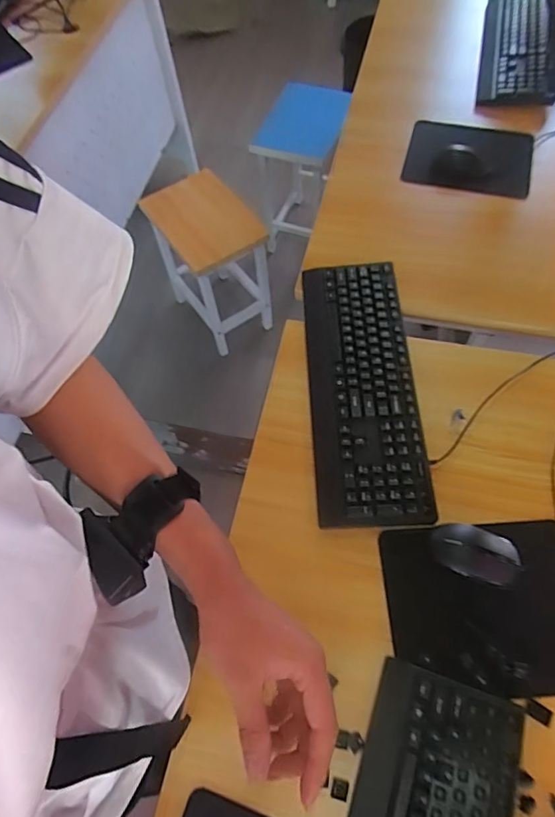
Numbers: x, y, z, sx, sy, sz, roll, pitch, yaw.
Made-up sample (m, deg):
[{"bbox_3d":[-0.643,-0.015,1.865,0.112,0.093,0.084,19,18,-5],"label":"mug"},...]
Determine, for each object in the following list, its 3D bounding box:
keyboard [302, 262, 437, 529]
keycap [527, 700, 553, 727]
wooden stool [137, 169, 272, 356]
[{"bbox_3d":[0.124,-0.040,0.763,0.155,0.037,0.435,-3,62,2],"label":"keyboard"},{"bbox_3d":[0.289,0.336,0.563,0.028,0.004,0.017,30,67,18],"label":"keycap"},{"bbox_3d":[-0.192,-0.467,1.598,0.262,0.388,0.357,-32,65,-14],"label":"wooden stool"}]

